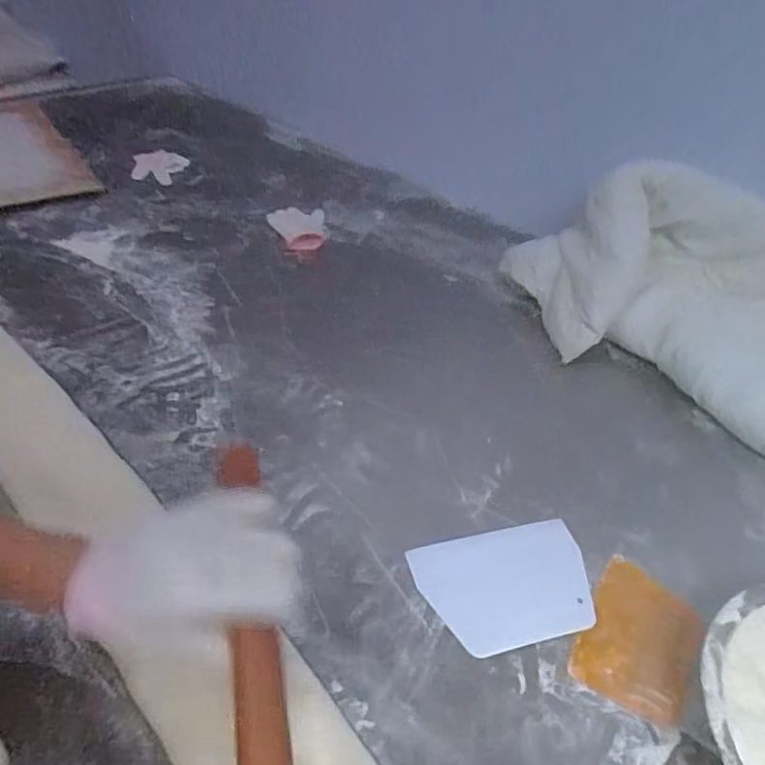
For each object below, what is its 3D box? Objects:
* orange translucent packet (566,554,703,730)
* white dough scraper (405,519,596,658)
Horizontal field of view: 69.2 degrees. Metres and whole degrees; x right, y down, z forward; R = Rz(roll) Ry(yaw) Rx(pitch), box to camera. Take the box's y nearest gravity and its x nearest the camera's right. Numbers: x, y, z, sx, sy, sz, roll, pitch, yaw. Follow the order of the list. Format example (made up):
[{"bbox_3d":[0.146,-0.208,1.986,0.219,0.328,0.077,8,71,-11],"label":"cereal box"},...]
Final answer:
[{"bbox_3d":[0.255,0.255,0.552,0.105,0.005,0.152,32,44,19],"label":"orange translucent packet"},{"bbox_3d":[0.130,0.212,0.580,0.180,0.009,0.124,-9,42,-13],"label":"white dough scraper"}]

